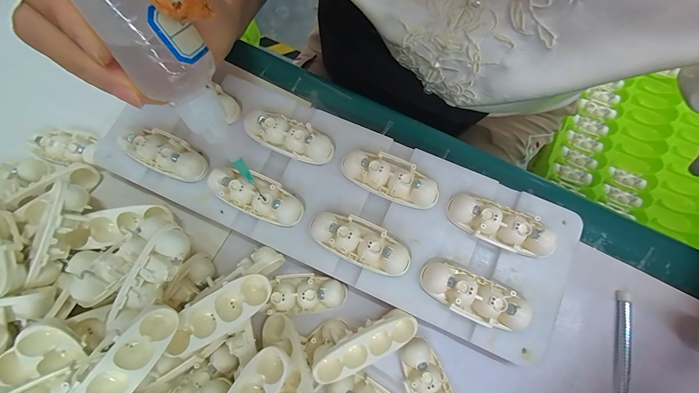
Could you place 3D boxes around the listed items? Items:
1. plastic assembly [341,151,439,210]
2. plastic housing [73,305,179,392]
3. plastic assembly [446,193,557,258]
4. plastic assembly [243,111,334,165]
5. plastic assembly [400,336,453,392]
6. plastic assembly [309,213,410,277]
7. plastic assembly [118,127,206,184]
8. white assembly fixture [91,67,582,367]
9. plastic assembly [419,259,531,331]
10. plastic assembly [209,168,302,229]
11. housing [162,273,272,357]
[{"bbox_3d":[0.025,-0.013,0.202,0.062,0.017,0.026,24,78,8],"label":"plastic assembly"},{"bbox_3d":[-0.114,0.084,0.158,0.012,0.024,0.064,11,61,48],"label":"plastic housing"},{"bbox_3d":[0.090,0.017,0.192,0.060,0.016,0.024,26,78,9],"label":"plastic assembly"},{"bbox_3d":[-0.040,-0.040,0.211,0.059,0.015,0.023,22,77,8],"label":"plastic assembly"},{"bbox_3d":[0.048,0.116,0.188,0.024,0.018,0.059,-20,76,-3],"label":"plastic assembly"},{"bbox_3d":[0.006,0.027,0.193,0.062,0.016,0.026,25,78,8],"label":"plastic assembly"},{"bbox_3d":[-0.123,-0.029,0.212,0.056,0.013,0.026,27,78,9],"label":"plastic assembly"},{"bbox_3d":[-0.013,-0.005,0.210,0.299,0.036,0.101,24,78,8],"label":"white assembly fixture"},{"bbox_3d":[0.071,0.056,0.182,0.059,0.017,0.024,28,78,9],"label":"plastic assembly"},{"bbox_3d":[-0.059,-0.001,0.201,0.058,0.018,0.025,21,77,8],"label":"plastic assembly"},{"bbox_3d":[-0.074,0.067,0.183,0.060,0.017,0.024,-33,79,-19],"label":"housing"}]

